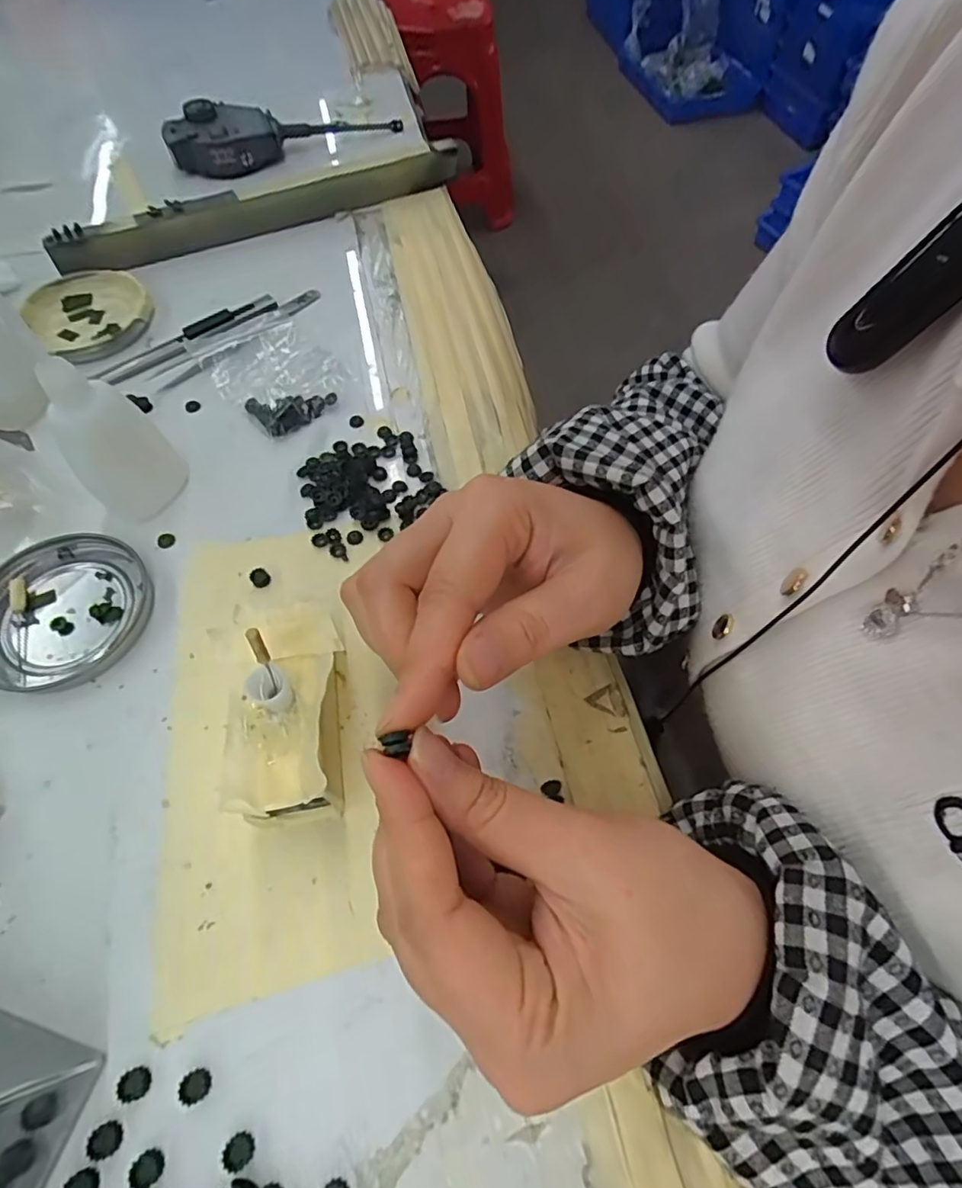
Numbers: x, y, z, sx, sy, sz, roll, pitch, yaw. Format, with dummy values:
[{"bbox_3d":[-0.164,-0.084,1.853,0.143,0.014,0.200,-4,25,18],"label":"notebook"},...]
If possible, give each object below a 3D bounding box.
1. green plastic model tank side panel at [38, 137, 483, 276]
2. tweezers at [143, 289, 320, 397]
[{"bbox_3d":[-0.147,-0.280,0.412,0.297,0.026,0.016,-24,64,-13],"label":"green plastic model tank side panel"},{"bbox_3d":[-0.150,-0.162,0.358,0.021,0.006,0.125,40,68,19],"label":"tweezers"}]

